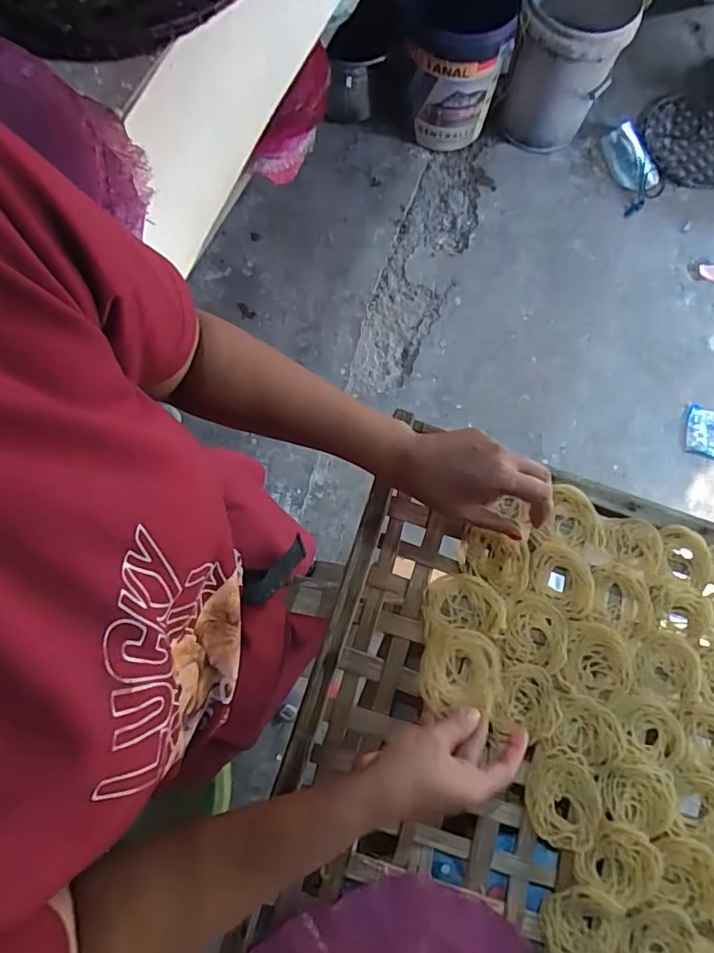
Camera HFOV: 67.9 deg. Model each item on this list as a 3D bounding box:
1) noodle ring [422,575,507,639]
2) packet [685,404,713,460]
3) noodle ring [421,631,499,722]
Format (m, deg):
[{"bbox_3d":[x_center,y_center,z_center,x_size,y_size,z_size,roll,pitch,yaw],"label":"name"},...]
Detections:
[{"bbox_3d":[0.103,0.124,0.510,0.076,0.013,0.055,3,75,-1],"label":"noodle ring"},{"bbox_3d":[0.998,-0.129,1.524,0.104,0.014,0.147,12,75,1],"label":"packet"},{"bbox_3d":[0.095,0.178,0.483,0.068,0.029,0.072,0,75,-2],"label":"noodle ring"}]

